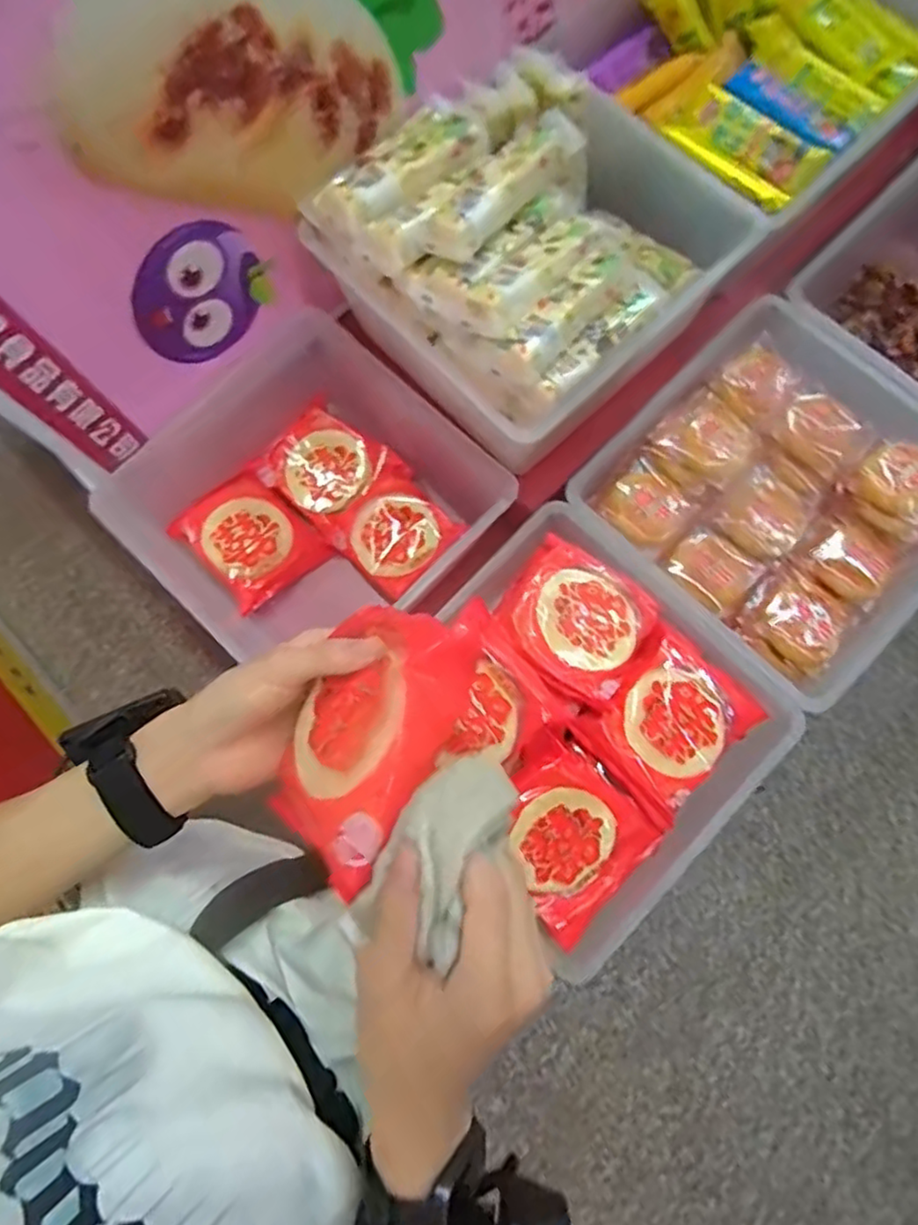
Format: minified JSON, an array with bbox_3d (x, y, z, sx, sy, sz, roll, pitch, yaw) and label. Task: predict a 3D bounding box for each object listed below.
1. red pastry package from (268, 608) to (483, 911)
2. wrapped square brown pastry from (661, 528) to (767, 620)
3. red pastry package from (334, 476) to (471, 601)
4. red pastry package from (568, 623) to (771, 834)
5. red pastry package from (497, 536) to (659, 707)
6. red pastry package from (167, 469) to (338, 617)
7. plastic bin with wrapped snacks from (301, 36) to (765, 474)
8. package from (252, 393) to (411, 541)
[{"bbox_3d":[-0.050,0.060,0.331,0.094,0.028,0.125,14,76,45],"label":"red pastry package"},{"bbox_3d":[0.240,-0.039,0.625,0.073,0.028,0.078,-42,81,-8],"label":"wrapped square brown pastry"},{"bbox_3d":[-0.071,-0.087,0.725,0.109,0.031,0.111,44,81,9],"label":"red pastry package"},{"bbox_3d":[0.182,0.097,0.570,0.133,0.021,0.110,-42,81,-8],"label":"red pastry package"},{"bbox_3d":[0.105,0.005,0.573,0.124,0.038,0.113,34,80,7],"label":"red pastry package"},{"bbox_3d":[-0.230,-0.083,0.730,0.115,0.035,0.137,-42,81,-8],"label":"red pastry package"},{"bbox_3d":[0.071,-0.330,0.586,0.299,0.159,0.279,-44,80,-6],"label":"plastic bin with wrapped snacks"},{"bbox_3d":[-0.146,-0.164,0.753,0.130,0.038,0.124,44,81,9],"label":"package"}]

